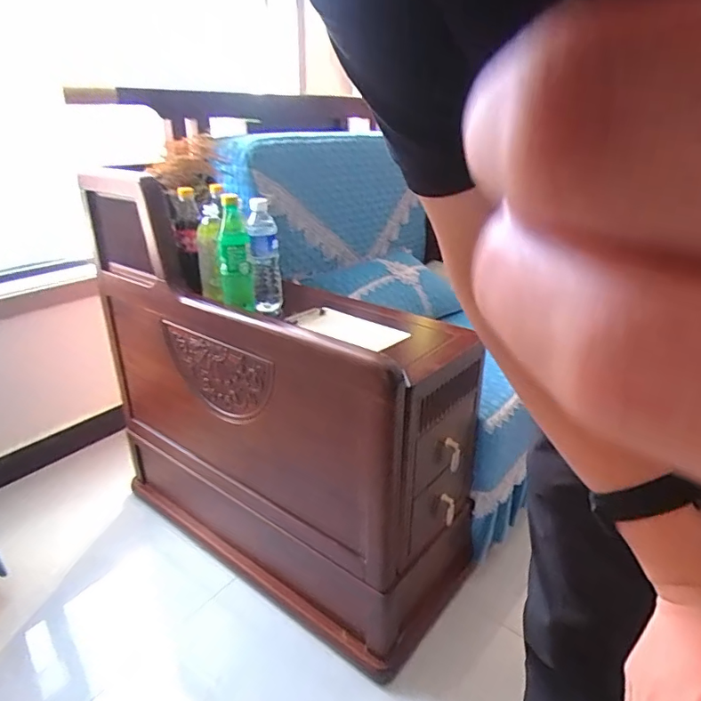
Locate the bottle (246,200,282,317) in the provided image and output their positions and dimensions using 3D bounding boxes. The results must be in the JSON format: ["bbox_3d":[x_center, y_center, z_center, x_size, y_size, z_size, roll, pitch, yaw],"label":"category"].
[{"bbox_3d":[-0.175,-0.189,1.056,0.055,0.231,0.054,-3,25,-8],"label":"bottle"}]

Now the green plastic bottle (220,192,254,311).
[{"bbox_3d":[-0.221,-0.185,1.000,0.056,0.217,0.073,-3,25,-8],"label":"green plastic bottle"}]

